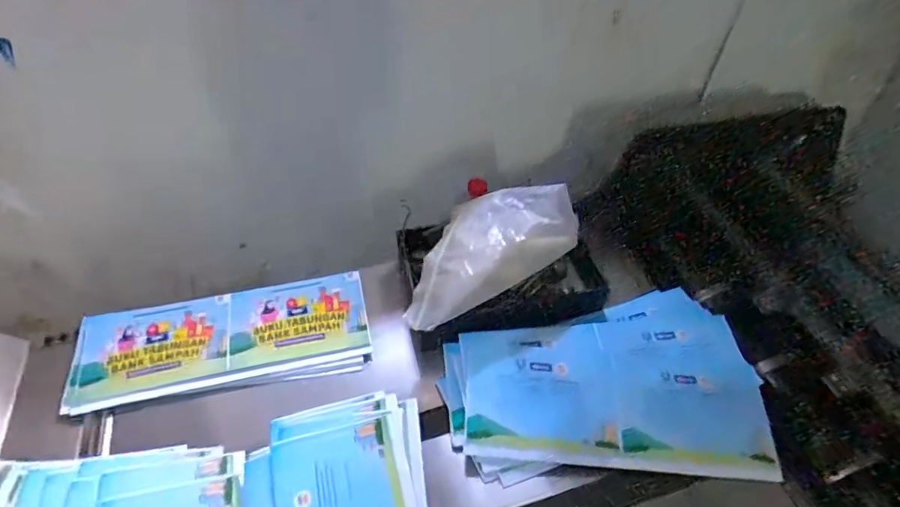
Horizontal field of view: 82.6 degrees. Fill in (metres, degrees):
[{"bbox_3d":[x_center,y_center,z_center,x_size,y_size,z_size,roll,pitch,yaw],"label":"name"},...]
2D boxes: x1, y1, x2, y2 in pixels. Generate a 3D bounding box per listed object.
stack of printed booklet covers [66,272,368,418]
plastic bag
[{"bbox_3d":[-0.251,0.094,0.575,0.310,0.021,0.122,-7,47,-10],"label":"stack of printed booklet covers"},{"bbox_3d":[0.033,-0.015,0.570,0.216,0.057,0.113,-25,53,-25],"label":"plastic bag"}]

